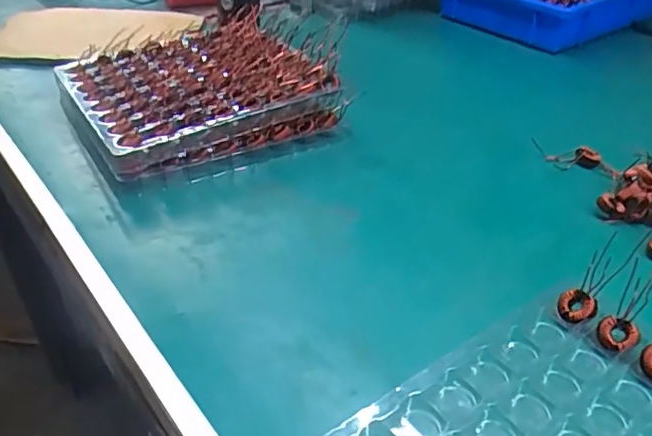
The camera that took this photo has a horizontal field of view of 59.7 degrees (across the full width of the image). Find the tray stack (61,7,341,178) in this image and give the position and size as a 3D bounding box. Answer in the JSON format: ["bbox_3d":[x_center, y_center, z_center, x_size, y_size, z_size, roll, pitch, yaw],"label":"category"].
[{"bbox_3d":[-0.163,-0.169,0.737,0.311,0.072,0.284,-22,42,-27],"label":"tray stack"}]

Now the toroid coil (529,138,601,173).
[{"bbox_3d":[0.280,-0.075,0.665,0.077,0.023,0.042,16,39,20],"label":"toroid coil"}]

